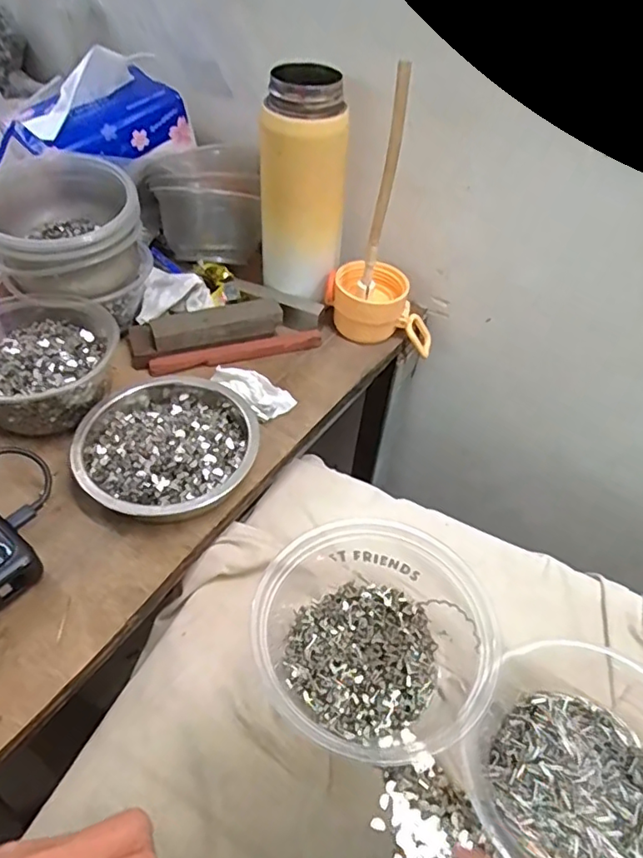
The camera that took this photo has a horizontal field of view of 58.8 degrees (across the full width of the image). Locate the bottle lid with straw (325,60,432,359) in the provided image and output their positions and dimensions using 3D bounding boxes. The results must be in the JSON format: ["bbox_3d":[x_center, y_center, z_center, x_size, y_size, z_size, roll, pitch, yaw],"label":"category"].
[{"bbox_3d":[0.059,-0.161,0.459,0.096,0.200,0.062,17,48,11],"label":"bottle lid with straw"}]

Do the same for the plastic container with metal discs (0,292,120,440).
[{"bbox_3d":[-0.209,-0.047,0.423,0.115,0.050,0.115,-29,55,-27],"label":"plastic container with metal discs"}]

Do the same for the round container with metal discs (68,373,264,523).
[{"bbox_3d":[-0.110,0.008,0.407,0.118,0.032,0.129,2,47,-2],"label":"round container with metal discs"}]

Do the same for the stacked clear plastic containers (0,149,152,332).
[{"bbox_3d":[-0.203,-0.151,0.462,0.112,0.095,0.113,-16,51,-19],"label":"stacked clear plastic containers"}]

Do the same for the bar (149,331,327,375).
[{"bbox_3d":[-0.071,-0.066,0.489,0.147,0.011,0.015,-12,50,-15],"label":"bar"}]

